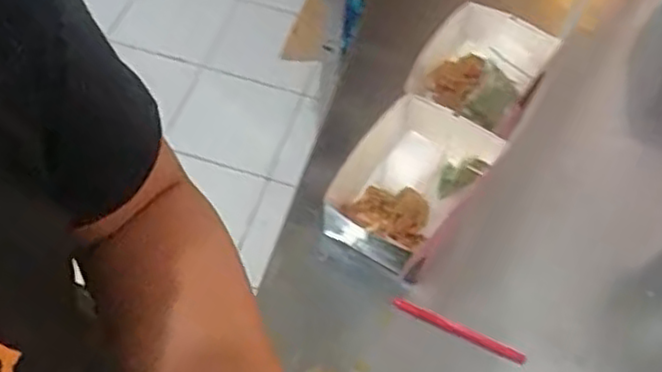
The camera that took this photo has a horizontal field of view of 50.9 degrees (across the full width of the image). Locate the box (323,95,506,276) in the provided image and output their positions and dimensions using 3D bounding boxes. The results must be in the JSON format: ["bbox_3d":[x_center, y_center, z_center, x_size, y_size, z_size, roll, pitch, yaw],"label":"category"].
[{"bbox_3d":[0.075,-0.006,0.732,0.138,0.089,0.166,31,59,16],"label":"box"}]

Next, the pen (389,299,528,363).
[{"bbox_3d":[0.125,0.142,0.682,0.134,0.004,0.012,23,77,12],"label":"pen"}]

